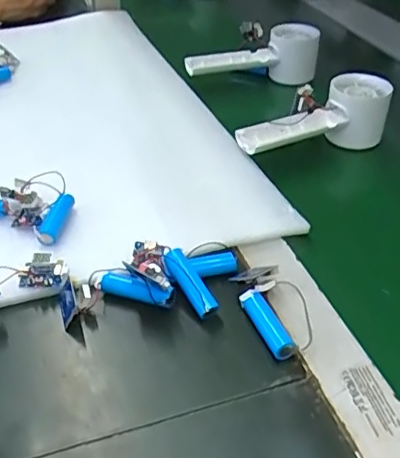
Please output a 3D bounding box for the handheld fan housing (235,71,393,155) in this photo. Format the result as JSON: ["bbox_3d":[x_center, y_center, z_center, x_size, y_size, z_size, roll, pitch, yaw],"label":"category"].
[{"bbox_3d":[0.108,-0.102,0.547,0.162,0.052,0.056,-17,40,-19],"label":"handheld fan housing"}]

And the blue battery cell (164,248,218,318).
[{"bbox_3d":[-0.006,0.035,0.373,0.015,0.015,0.050,-25,69,-30],"label":"blue battery cell"}]

